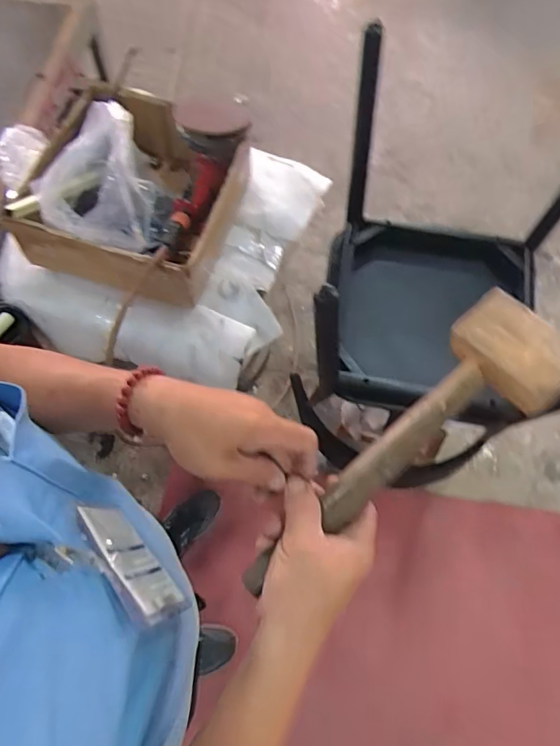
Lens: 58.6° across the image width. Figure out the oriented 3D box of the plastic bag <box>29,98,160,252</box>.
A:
[{"bbox_3d":[-0.268,-0.265,0.735,0.160,0.152,0.171,-23,68,-11],"label":"plastic bag"}]

